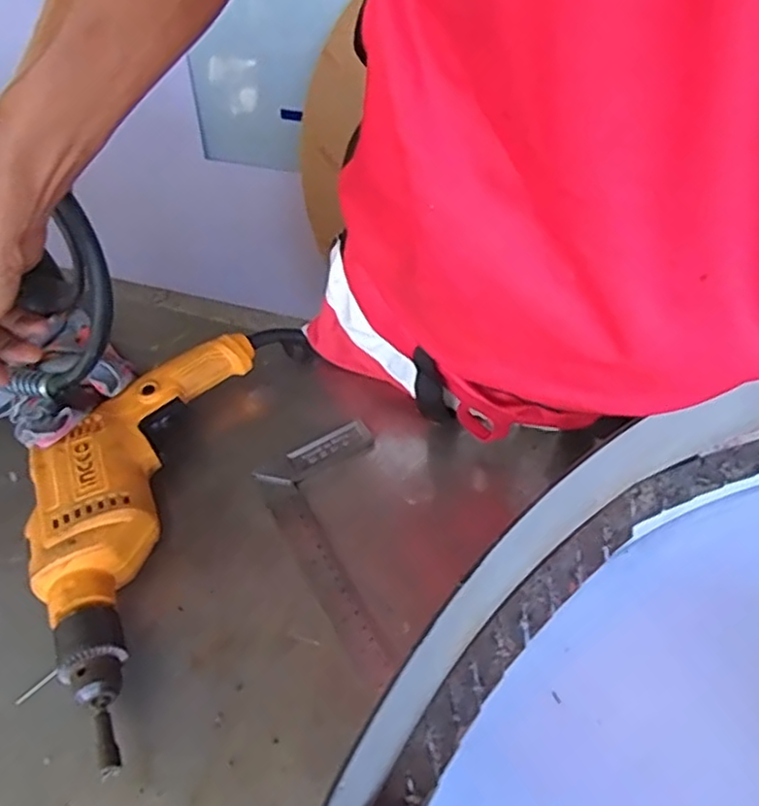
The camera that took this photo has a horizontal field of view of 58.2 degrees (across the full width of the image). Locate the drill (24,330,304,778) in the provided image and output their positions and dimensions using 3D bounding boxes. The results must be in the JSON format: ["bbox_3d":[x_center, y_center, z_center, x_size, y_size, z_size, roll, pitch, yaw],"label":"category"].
[{"bbox_3d":[-0.182,0.062,0.535,0.156,0.067,0.350,4,50,11],"label":"drill"}]

